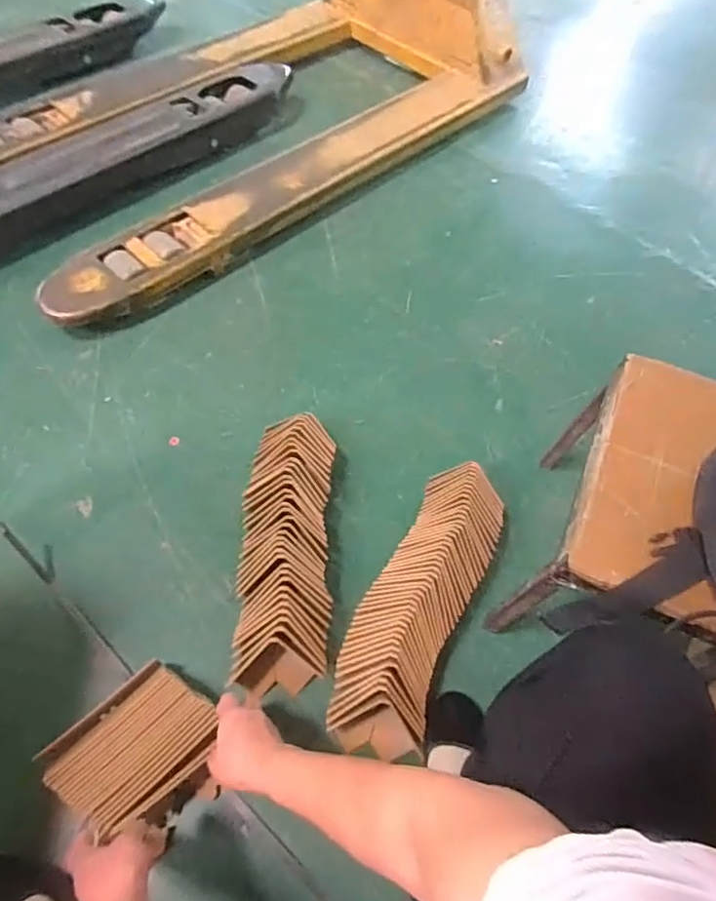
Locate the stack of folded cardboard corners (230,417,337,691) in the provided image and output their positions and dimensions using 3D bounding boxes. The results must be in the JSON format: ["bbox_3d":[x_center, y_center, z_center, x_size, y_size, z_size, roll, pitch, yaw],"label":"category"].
[{"bbox_3d":[-0.100,0.127,0.792,0.127,0.076,0.392,1,57,-2],"label":"stack of folded cardboard corners"}]

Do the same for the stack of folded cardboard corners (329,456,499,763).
[{"bbox_3d":[0.088,0.197,0.753,0.132,0.085,0.395,22,59,11],"label":"stack of folded cardboard corners"}]

